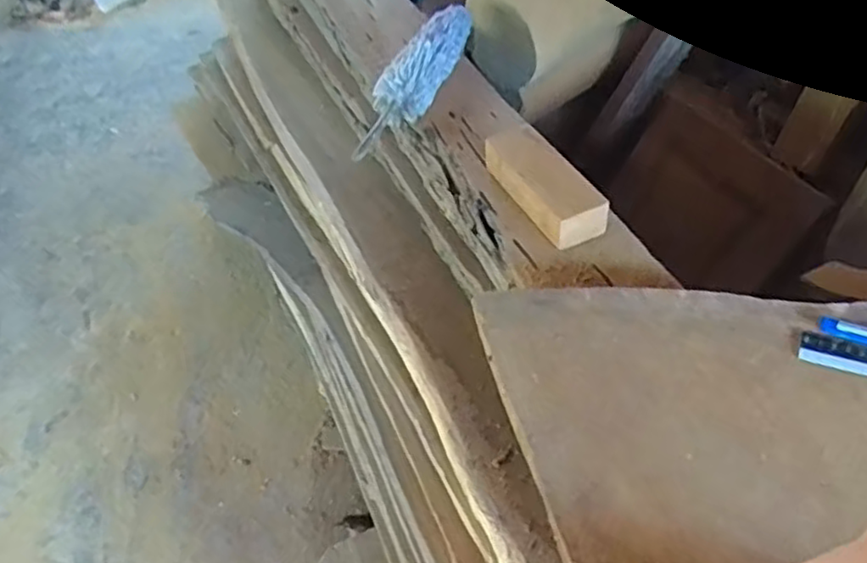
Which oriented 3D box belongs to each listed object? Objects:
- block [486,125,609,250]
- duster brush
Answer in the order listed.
[{"bbox_3d":[0.111,-0.103,0.714,0.060,0.047,0.164,-23,51,-15],"label":"block"},{"bbox_3d":[-0.019,-0.266,0.878,0.064,0.065,0.297,16,53,18],"label":"duster brush"}]

